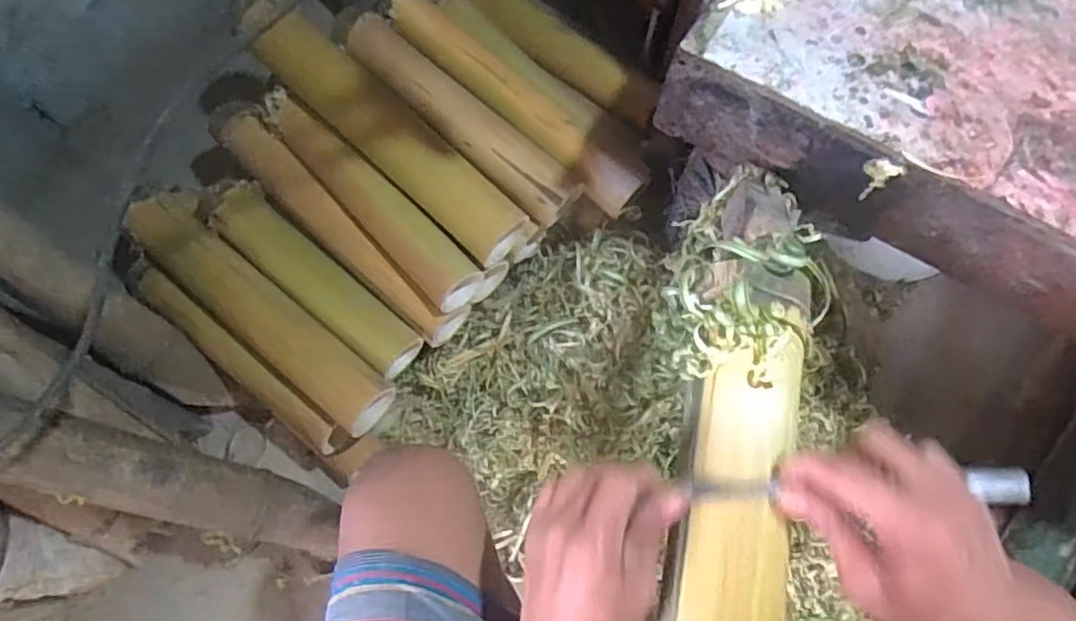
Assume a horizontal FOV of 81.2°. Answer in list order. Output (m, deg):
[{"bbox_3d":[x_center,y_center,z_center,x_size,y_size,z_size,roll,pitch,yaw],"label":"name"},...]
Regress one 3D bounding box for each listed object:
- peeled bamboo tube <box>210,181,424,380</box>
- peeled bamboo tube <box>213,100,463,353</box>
[{"bbox_3d":[-0.287,-0.040,0.802,0.318,0.068,0.076,40,72,13],"label":"peeled bamboo tube"},{"bbox_3d":[-0.271,-0.116,0.821,0.426,0.082,0.066,40,72,13],"label":"peeled bamboo tube"}]

